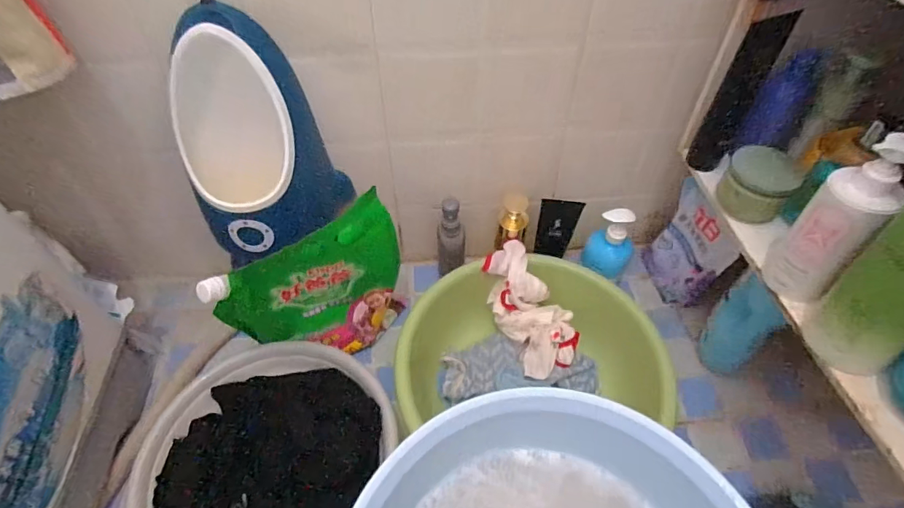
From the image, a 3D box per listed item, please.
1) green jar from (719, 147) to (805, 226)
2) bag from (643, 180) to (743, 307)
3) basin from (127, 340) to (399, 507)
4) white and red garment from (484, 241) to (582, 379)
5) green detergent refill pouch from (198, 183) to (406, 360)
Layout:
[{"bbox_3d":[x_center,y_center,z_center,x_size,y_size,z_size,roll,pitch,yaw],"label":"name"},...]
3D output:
[{"bbox_3d":[0.393,-0.089,0.597,0.084,0.054,0.079,-1,48,1],"label":"green jar"},{"bbox_3d":[0.429,-0.010,0.862,0.063,0.168,0.168,-11,49,-8],"label":"bag"},{"bbox_3d":[-0.263,0.291,0.657,0.299,0.095,0.342,25,54,22],"label":"basin"},{"bbox_3d":[0.131,0.092,0.801,0.110,0.078,0.231,-21,74,-16],"label":"white and red garment"},{"bbox_3d":[-0.198,0.068,0.719,0.270,0.299,0.062,-30,54,-23],"label":"green detergent refill pouch"}]

